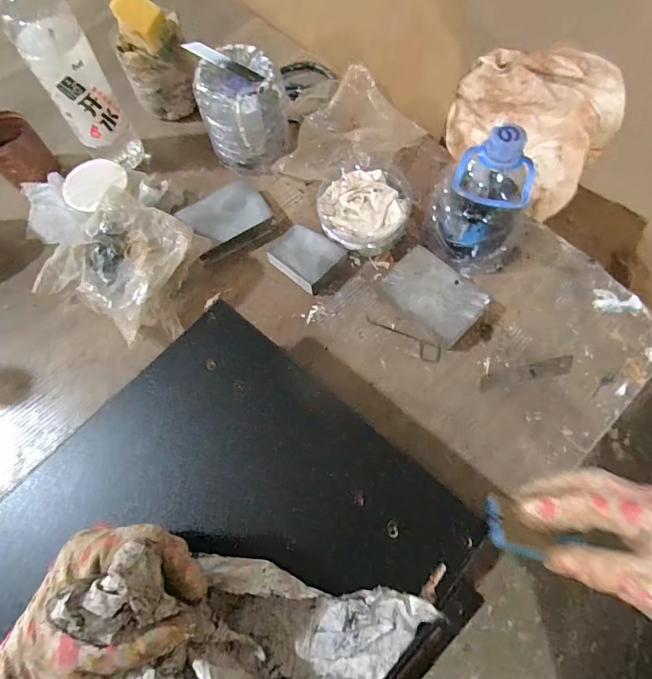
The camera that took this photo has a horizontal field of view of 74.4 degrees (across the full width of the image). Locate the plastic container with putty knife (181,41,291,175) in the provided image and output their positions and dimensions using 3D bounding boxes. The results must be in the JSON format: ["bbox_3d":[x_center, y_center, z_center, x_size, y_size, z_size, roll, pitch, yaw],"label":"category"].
[{"bbox_3d":[-0.097,-0.272,0.503,0.100,0.092,0.100,-10,68,-2],"label":"plastic container with putty knife"}]

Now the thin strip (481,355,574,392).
[{"bbox_3d":[0.200,0.034,0.427,0.095,0.004,0.017,-12,68,-2],"label":"thin strip"}]

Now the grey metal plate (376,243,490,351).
[{"bbox_3d":[0.111,-0.045,0.453,0.071,0.024,0.100,-40,72,-13],"label":"grey metal plate"}]

